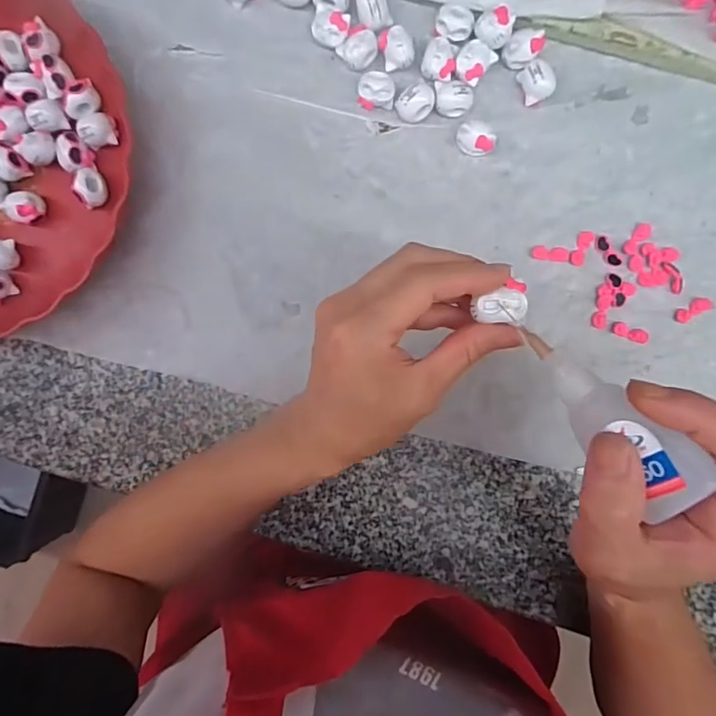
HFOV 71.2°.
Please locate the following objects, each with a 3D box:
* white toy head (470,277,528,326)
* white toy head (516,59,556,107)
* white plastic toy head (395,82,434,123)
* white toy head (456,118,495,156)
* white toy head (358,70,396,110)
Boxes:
[{"bbox_3d":[0.067,-0.026,0.230,0.023,0.010,0.020,4,97,2],"label":"white toy head"},{"bbox_3d":[0.121,-0.186,0.337,0.019,0.017,0.025,-16,92,3],"label":"white toy head"},{"bbox_3d":[0.040,-0.173,0.343,0.025,0.019,0.021,-44,90,4],"label":"white plastic toy head"},{"bbox_3d":[0.080,-0.150,0.342,0.025,0.020,0.023,0,93,3],"label":"white toy head"},{"bbox_3d":[0.012,-0.184,0.344,0.025,0.017,0.021,-2,93,3],"label":"white toy head"}]

